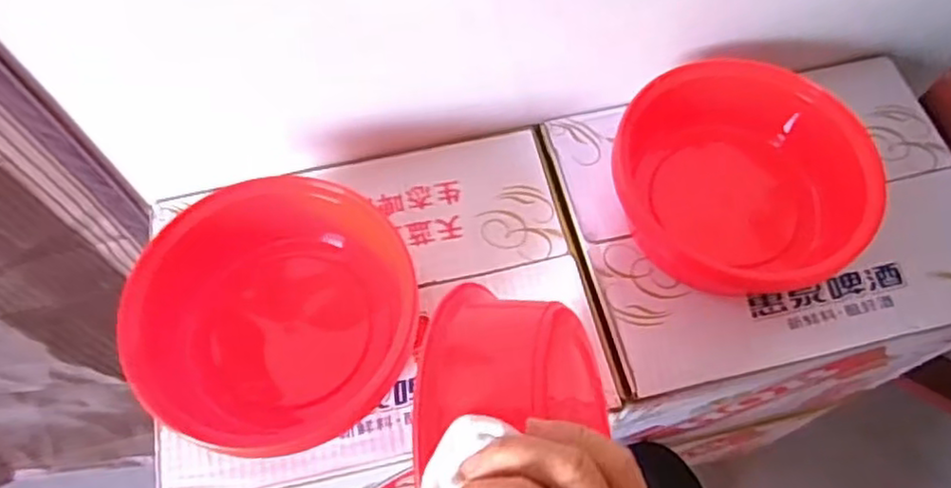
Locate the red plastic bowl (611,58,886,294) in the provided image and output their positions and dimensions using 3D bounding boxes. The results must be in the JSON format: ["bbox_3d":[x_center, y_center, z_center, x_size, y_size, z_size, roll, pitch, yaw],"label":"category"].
[{"bbox_3d":[0.181,-0.045,0.468,0.162,0.071,0.135,40,70,17],"label":"red plastic bowl"}]

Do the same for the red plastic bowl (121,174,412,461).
[{"bbox_3d":[-0.124,0.046,0.442,0.161,0.077,0.167,0,64,0],"label":"red plastic bowl"}]

